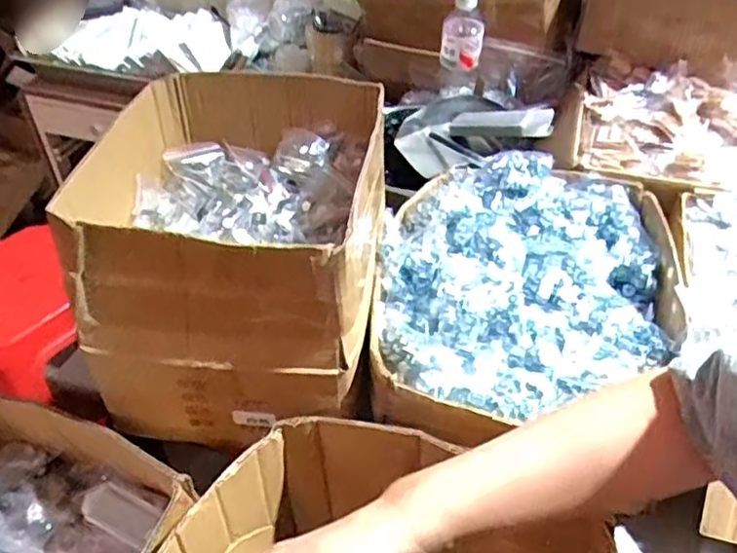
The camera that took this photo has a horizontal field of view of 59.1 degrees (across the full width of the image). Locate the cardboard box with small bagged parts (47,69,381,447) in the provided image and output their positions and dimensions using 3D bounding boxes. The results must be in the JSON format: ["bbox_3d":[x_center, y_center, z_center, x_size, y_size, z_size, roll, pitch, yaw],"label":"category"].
[{"bbox_3d":[-0.125,-0.040,0.680,0.282,0.227,0.338,3,42,4],"label":"cardboard box with small bagged parts"}]

